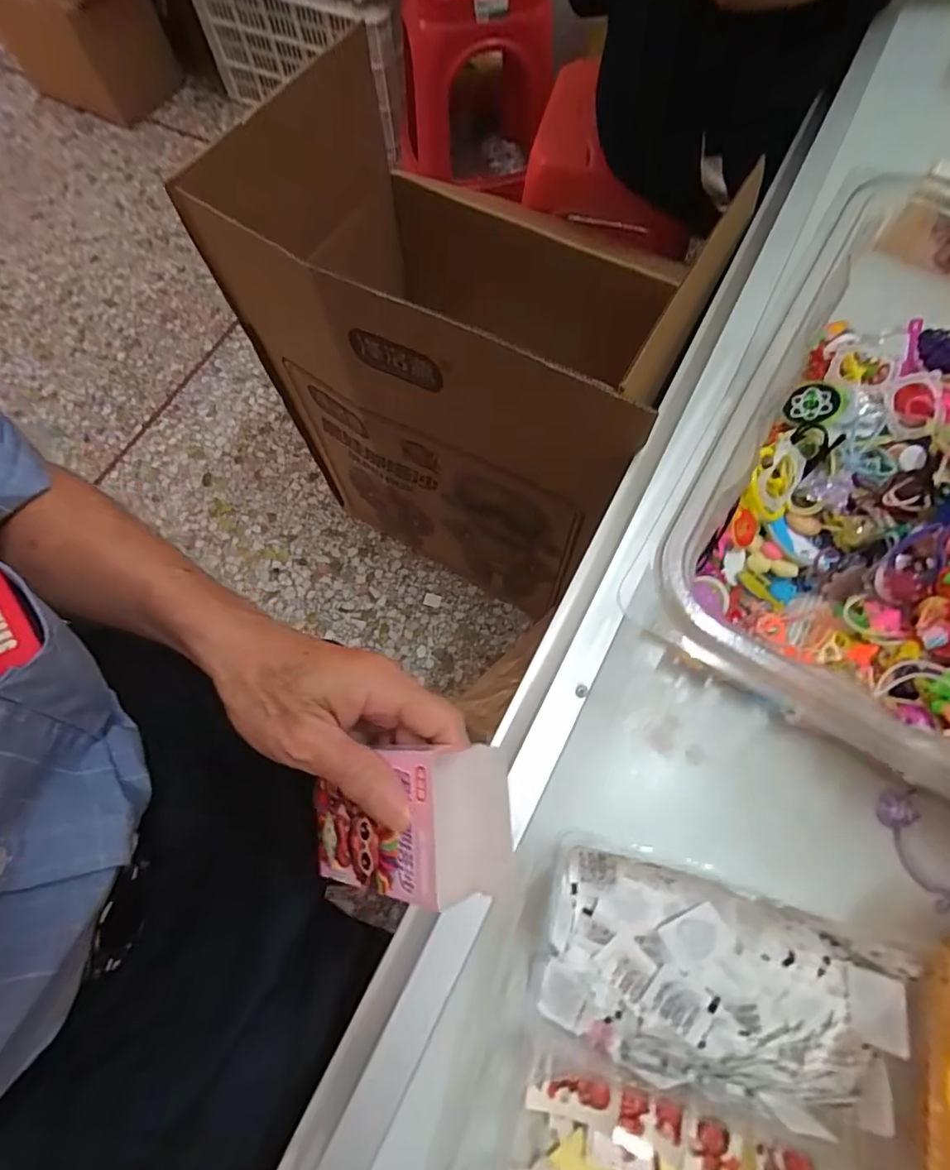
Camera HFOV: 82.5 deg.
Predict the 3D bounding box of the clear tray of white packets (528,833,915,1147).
[{"bbox_3d":[0.121,0.205,0.275,0.175,0.049,0.100,16,71,7],"label":"clear tray of white packets"}]

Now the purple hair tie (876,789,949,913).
[{"bbox_3d":[0.274,0.153,0.320,0.047,0.010,0.063,-19,71,-5],"label":"purple hair tie"}]

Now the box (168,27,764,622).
[{"bbox_3d":[-0.015,-0.313,0.845,0.517,0.639,0.385,29,74,11],"label":"box"}]

